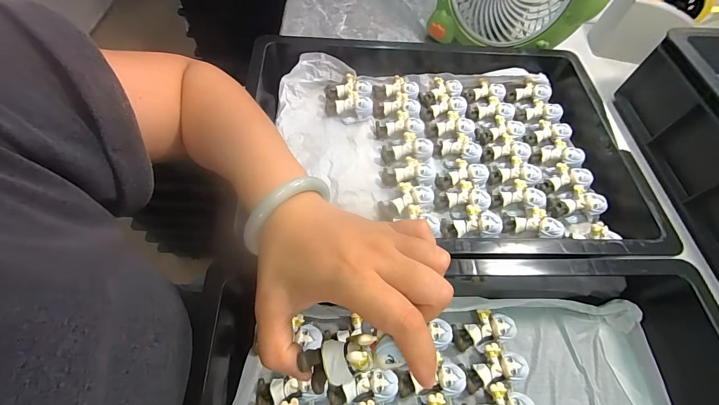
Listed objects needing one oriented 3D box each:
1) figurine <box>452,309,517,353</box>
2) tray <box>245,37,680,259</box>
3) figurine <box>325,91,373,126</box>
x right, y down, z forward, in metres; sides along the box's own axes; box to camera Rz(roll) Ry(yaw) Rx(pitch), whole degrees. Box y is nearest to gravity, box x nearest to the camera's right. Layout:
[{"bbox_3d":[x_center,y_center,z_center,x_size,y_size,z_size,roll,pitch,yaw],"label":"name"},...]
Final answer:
[{"bbox_3d":[0.125,0.129,0.335,0.060,0.022,0.032,-18,62,2],"label":"figurine"},{"bbox_3d":[0.098,-0.076,0.423,0.462,0.087,0.337,0,60,-4],"label":"tray"},{"bbox_3d":[-0.015,-0.134,0.448,0.062,0.020,0.040,-1,60,-5],"label":"figurine"}]

